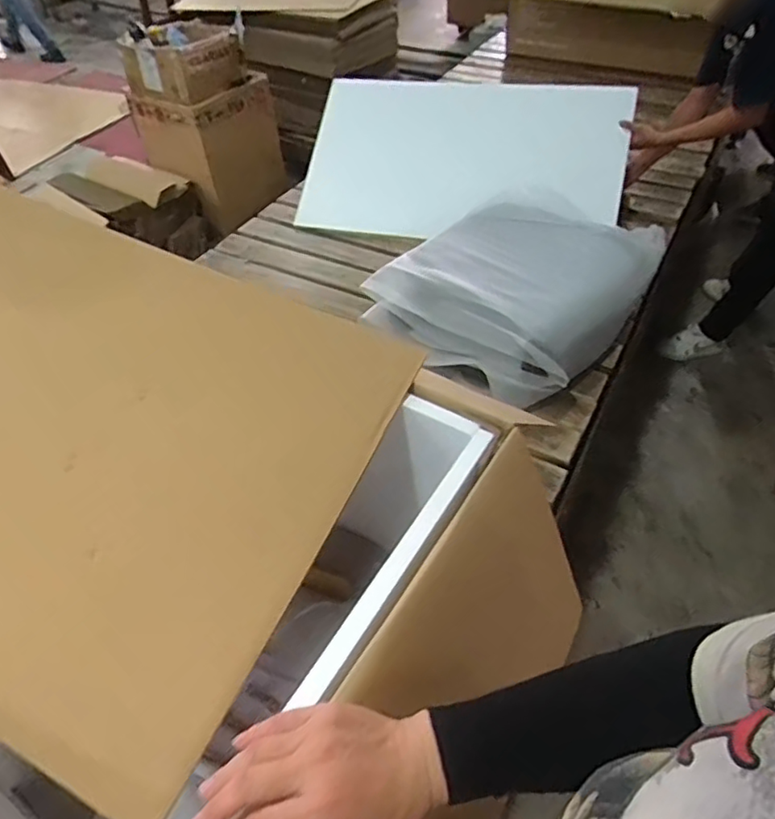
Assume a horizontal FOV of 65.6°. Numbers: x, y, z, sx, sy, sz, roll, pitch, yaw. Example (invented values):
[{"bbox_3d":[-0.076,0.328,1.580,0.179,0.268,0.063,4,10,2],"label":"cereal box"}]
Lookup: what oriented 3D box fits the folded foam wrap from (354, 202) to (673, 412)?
[{"bbox_3d":[0.315,-0.311,1.428,0.465,0.225,0.598,29,56,28],"label":"folded foam wrap"}]

